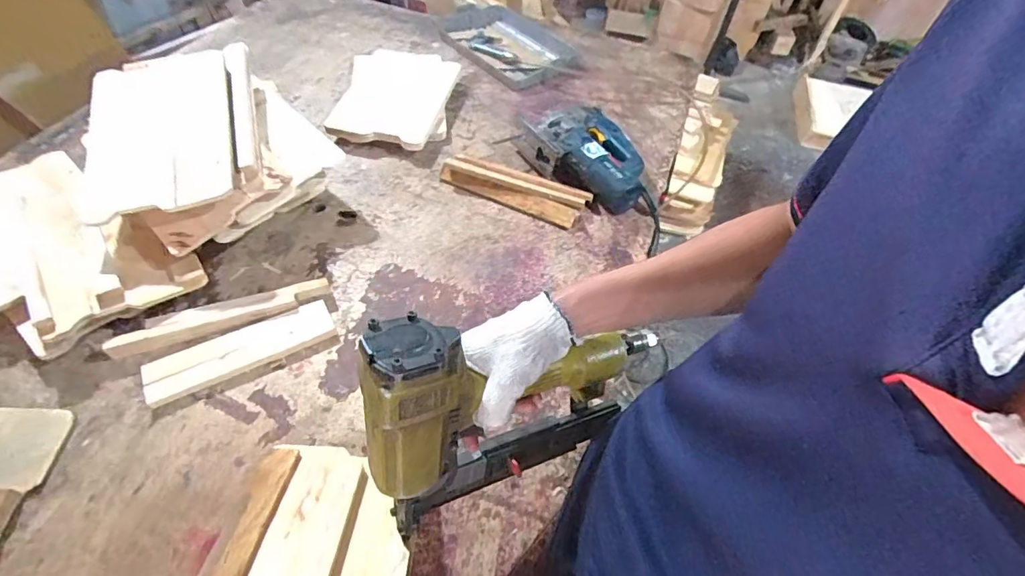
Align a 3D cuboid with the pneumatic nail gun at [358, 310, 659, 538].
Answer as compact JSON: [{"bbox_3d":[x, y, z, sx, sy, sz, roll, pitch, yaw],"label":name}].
[{"bbox_3d":[0.002,0.107,0.483,0.305,0.217,0.075,-14,41,-34],"label":"pneumatic nail gun"}]

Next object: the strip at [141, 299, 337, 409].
[{"bbox_3d":[-0.356,0.079,0.654,0.227,0.015,0.063,-22,58,-21],"label":"strip"}]

